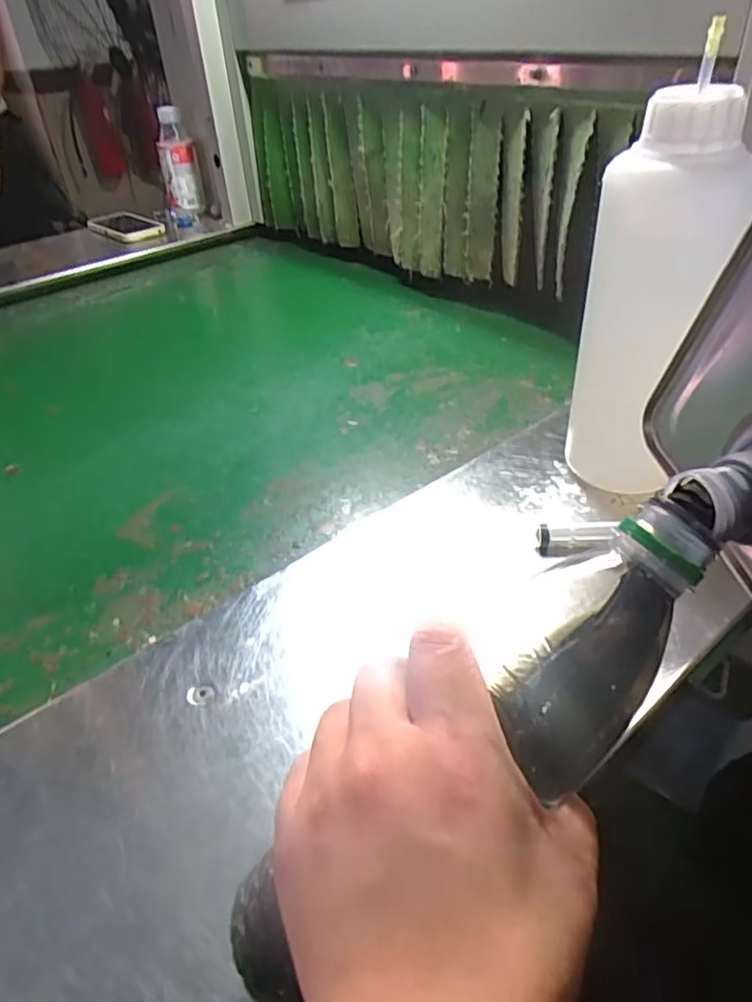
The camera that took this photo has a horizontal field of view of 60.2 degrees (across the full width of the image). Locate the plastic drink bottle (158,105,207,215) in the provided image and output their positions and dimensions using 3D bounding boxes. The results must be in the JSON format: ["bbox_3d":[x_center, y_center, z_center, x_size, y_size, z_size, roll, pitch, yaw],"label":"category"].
[{"bbox_3d":[-0.362,-0.623,1.207,0.069,0.175,0.076,-16,38,-12],"label":"plastic drink bottle"}]

